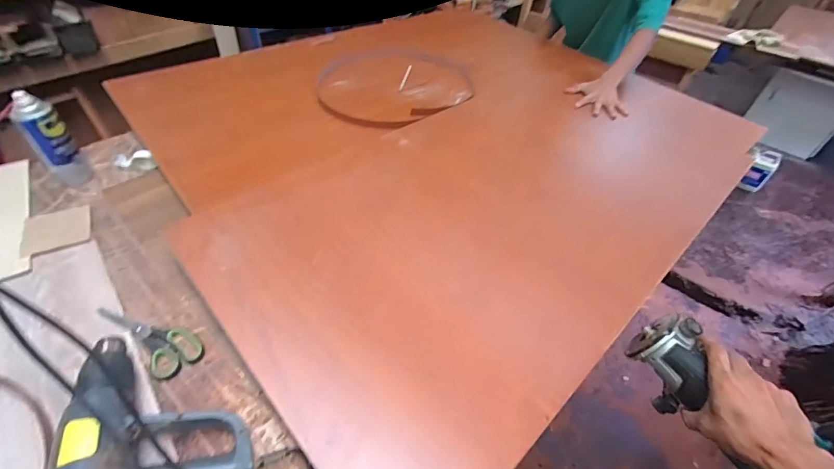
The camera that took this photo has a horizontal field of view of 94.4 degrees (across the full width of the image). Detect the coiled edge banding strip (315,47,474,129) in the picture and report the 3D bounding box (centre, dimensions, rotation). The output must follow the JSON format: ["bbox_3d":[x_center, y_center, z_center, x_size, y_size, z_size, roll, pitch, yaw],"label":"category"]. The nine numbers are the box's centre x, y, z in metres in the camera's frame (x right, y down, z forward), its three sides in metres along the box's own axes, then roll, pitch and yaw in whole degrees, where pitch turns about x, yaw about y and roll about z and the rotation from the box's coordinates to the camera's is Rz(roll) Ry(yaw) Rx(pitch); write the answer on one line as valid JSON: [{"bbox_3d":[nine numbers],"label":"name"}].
[{"bbox_3d":[-0.062,-0.448,1.148,0.459,0.033,0.561,-5,45,-8],"label":"coiled edge banding strip"}]

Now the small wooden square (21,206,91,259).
[{"bbox_3d":[-0.655,-0.009,0.706,0.095,0.005,0.113,-18,48,-30],"label":"small wooden square"}]

